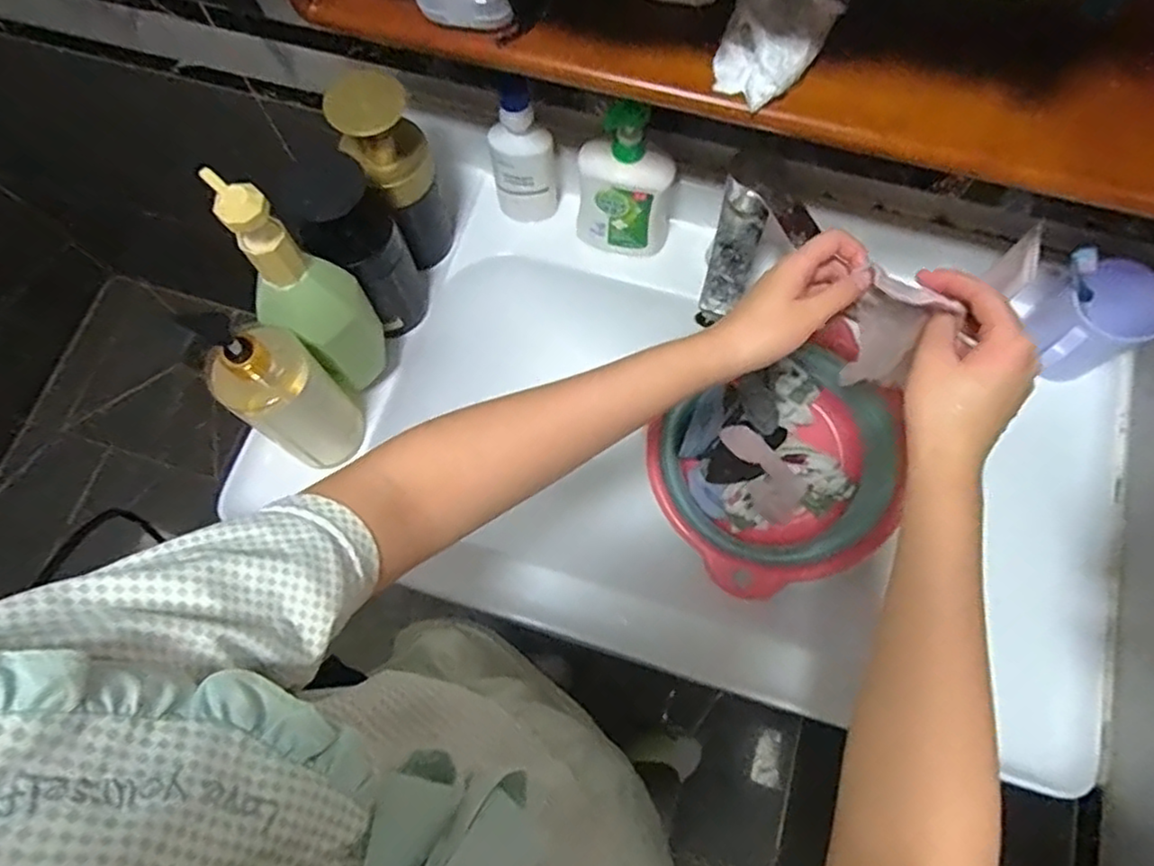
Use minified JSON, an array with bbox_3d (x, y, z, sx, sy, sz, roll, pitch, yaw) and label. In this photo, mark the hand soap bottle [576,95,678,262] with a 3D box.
[{"bbox_3d":[0.048,-0.245,0.680,0.097,0.188,0.049,6,73,4],"label":"hand soap bottle"}]

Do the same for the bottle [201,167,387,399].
[{"bbox_3d":[-0.218,-0.108,0.551,0.062,0.247,0.066,18,74,8],"label":"bottle"}]

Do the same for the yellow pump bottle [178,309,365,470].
[{"bbox_3d":[-0.245,-0.033,0.561,0.060,0.202,0.077,35,77,12],"label":"yellow pump bottle"}]

